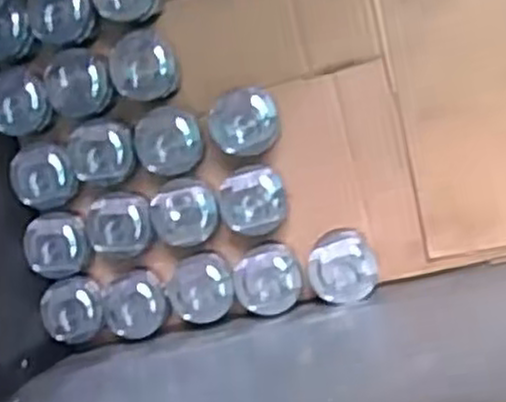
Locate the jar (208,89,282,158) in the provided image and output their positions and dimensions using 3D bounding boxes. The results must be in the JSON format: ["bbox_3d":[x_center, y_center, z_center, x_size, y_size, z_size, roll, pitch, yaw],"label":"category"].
[{"bbox_3d":[-0.009,-0.094,0.906,0.090,0.067,0.080,-4,94,13],"label":"jar"}]

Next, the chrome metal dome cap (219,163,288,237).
[{"bbox_3d":[0.001,-0.002,0.921,0.078,0.050,0.082,1,95,12],"label":"chrome metal dome cap"}]

